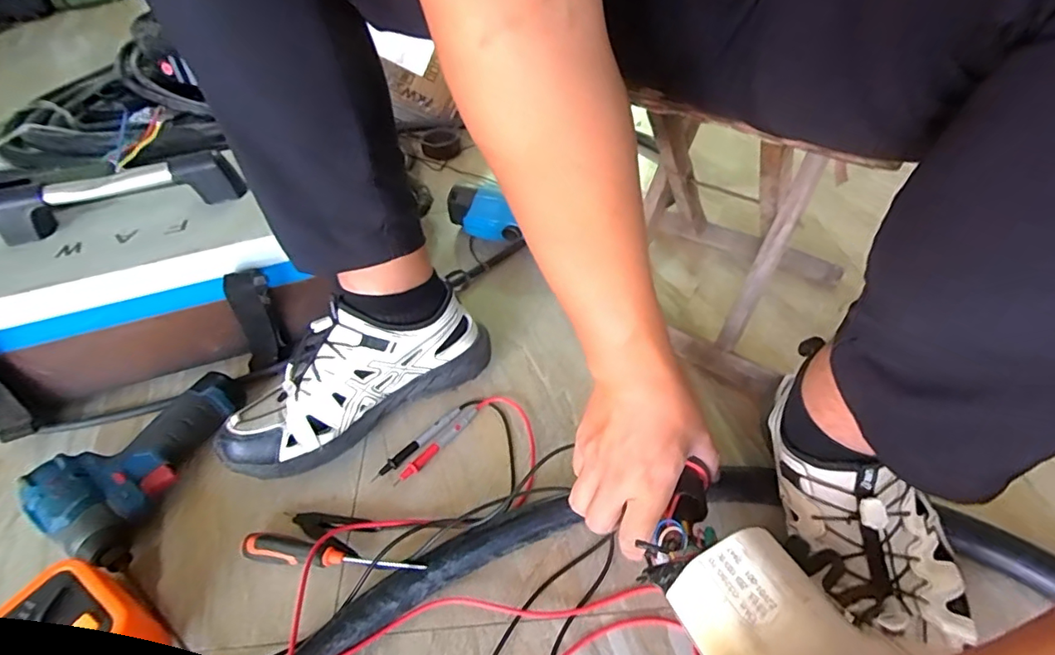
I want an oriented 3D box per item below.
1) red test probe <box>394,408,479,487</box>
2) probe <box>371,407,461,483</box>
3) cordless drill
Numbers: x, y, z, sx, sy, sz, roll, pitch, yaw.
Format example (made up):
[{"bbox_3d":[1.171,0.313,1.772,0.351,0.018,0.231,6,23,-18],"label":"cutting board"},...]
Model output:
[{"bbox_3d":[-0.088,0.115,0.527,0.015,0.008,0.107,26,52,27],"label":"red test probe"},{"bbox_3d":[-0.109,0.114,0.531,0.014,0.008,0.107,31,54,30],"label":"probe"},{"bbox_3d":[-0.374,0.121,0.515,0.120,0.062,0.196,7,46,11],"label":"cordless drill"}]

